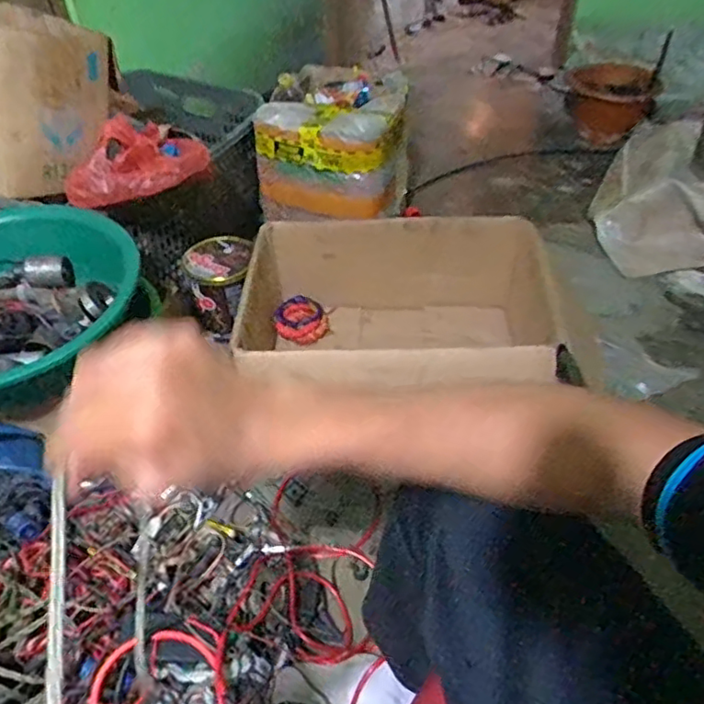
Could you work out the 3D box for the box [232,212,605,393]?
[{"bbox_3d":[0.126,-0.022,1.073,0.616,0.228,0.412,1,45,4],"label":"box"}]

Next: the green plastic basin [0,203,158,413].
[{"bbox_3d":[-0.510,-0.061,0.927,0.356,0.168,0.356,-2,45,2],"label":"green plastic basin"}]

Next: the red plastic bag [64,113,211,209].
[{"bbox_3d":[-0.359,-0.323,1.012,0.224,0.077,0.189,-18,47,-14],"label":"red plastic bag"}]

